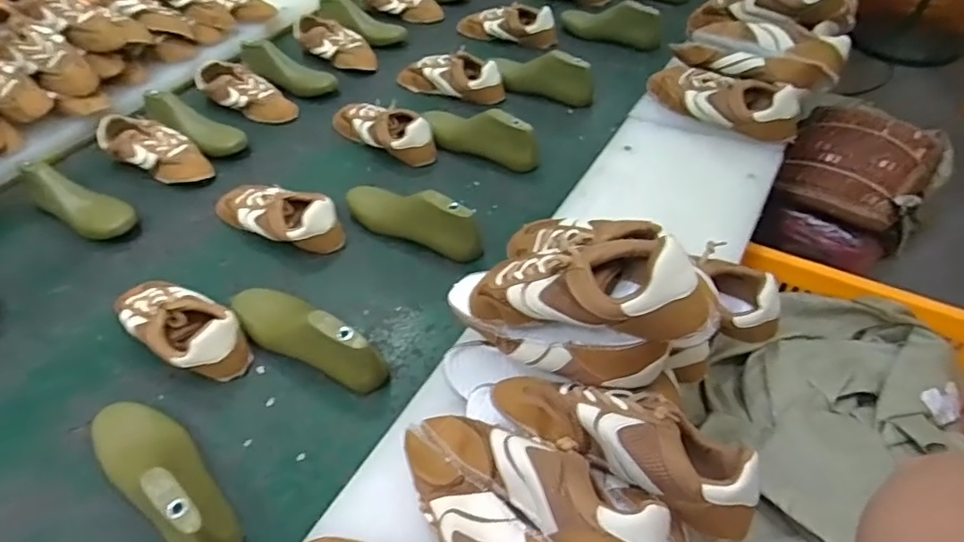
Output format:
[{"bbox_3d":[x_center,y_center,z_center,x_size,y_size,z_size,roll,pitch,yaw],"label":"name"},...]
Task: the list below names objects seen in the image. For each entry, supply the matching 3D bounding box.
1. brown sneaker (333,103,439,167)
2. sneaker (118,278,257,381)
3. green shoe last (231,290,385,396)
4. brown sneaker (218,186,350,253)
[{"bbox_3d":[-0.173,-0.246,1.001,0.226,0.066,0.073,28,55,26],"label":"brown sneaker"},{"bbox_3d":[-0.372,0.067,0.712,0.191,0.061,0.087,24,53,24],"label":"sneaker"},{"bbox_3d":[-0.209,0.069,0.684,0.214,0.072,0.064,20,51,21],"label":"green shoe last"},{"bbox_3d":[-0.305,-0.088,0.858,0.229,0.063,0.081,23,52,23],"label":"brown sneaker"}]

